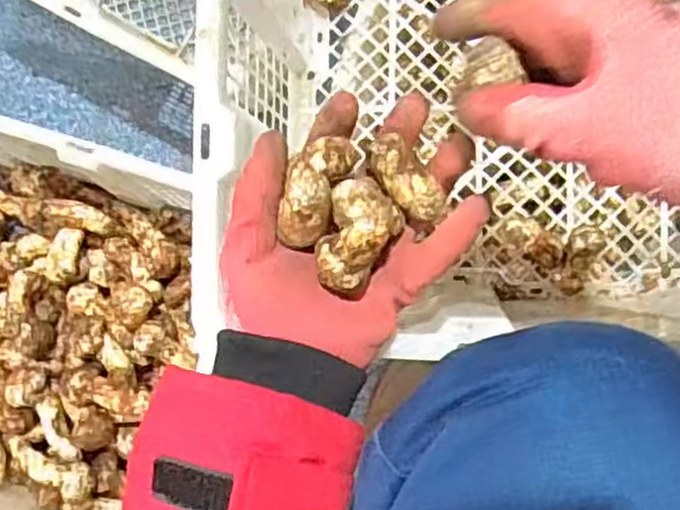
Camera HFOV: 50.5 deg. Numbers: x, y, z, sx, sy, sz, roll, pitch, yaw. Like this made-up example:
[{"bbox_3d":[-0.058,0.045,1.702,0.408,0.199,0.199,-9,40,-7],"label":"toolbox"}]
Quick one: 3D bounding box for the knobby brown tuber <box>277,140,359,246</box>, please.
[{"bbox_3d":[-0.014,-0.032,0.345,0.029,0.026,0.053,26,91,6],"label":"knobby brown tuber"}]

